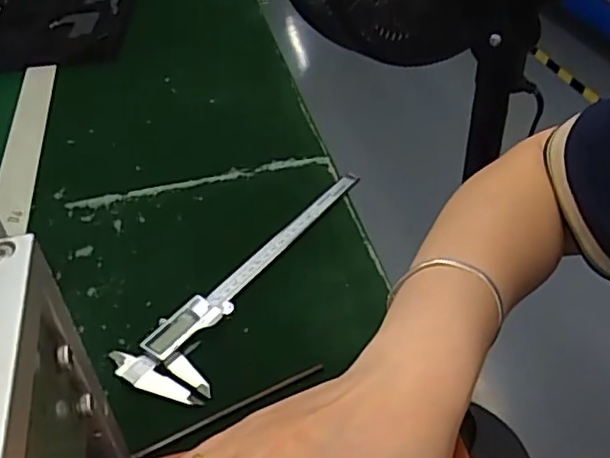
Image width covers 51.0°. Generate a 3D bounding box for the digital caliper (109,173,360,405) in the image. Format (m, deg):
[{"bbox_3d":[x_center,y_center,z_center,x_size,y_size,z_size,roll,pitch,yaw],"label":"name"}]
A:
[{"bbox_3d":[-0.034,0.031,0.528,0.071,0.014,0.284,19,45,27],"label":"digital caliper"}]

